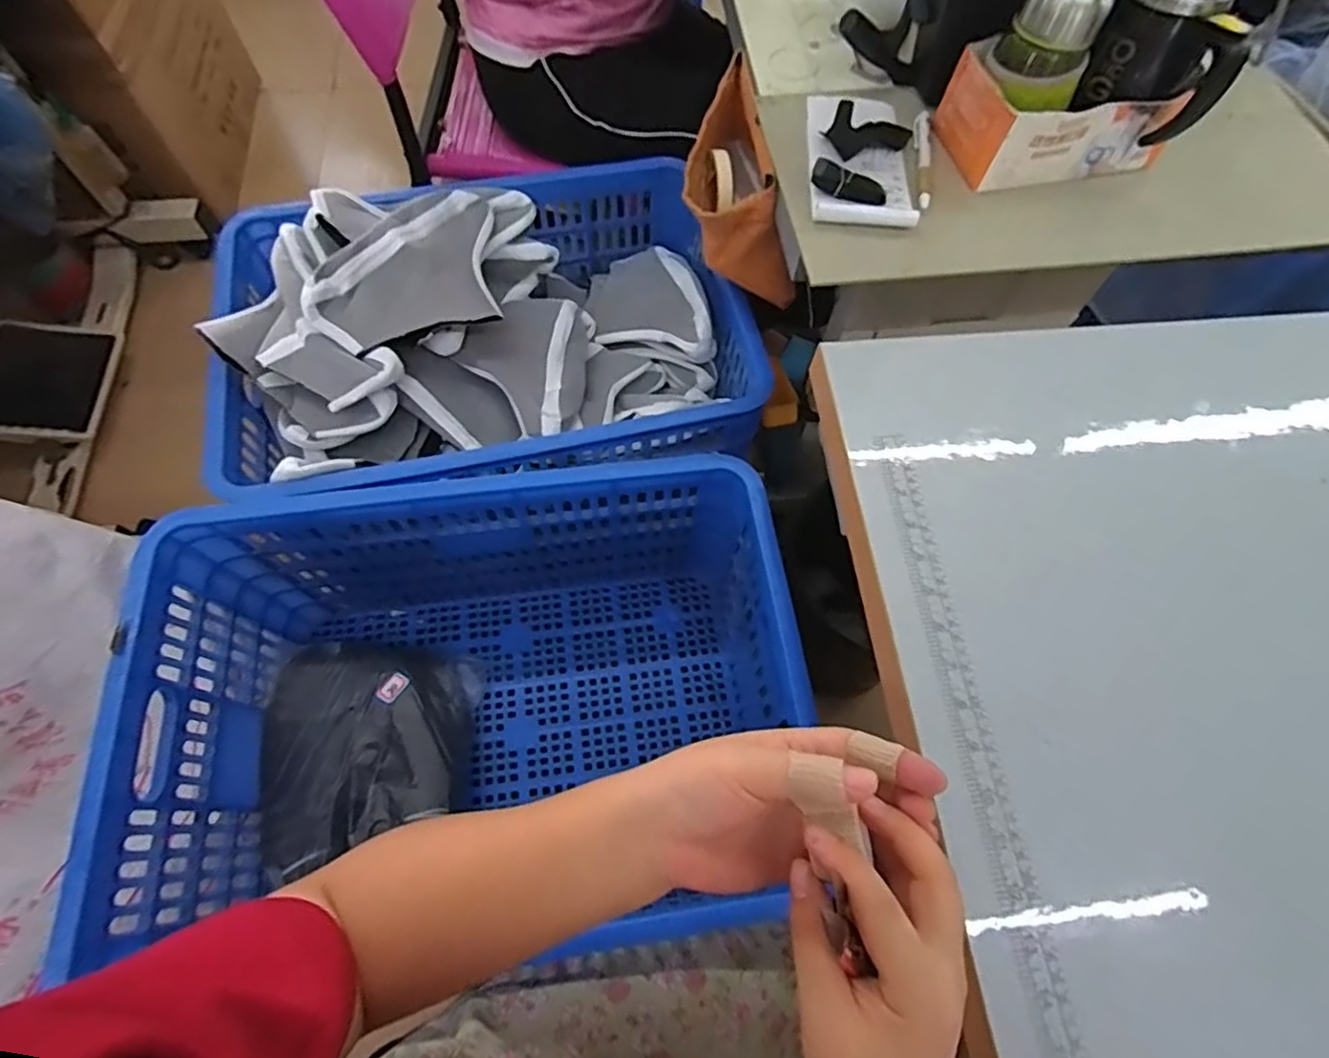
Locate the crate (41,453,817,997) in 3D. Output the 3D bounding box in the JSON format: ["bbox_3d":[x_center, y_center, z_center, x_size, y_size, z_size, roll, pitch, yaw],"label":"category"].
[{"bbox_3d":[-0.176,0.186,0.693,0.602,0.296,0.406,-11,67,-7],"label":"crate"}]

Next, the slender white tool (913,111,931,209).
[{"bbox_3d":[0.239,-0.342,0.590,0.014,0.008,0.133,8,66,2],"label":"slender white tool"}]

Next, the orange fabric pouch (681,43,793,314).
[{"bbox_3d":[0.073,-0.370,0.699,0.101,0.141,0.224,-9,66,-6],"label":"orange fabric pouch"}]

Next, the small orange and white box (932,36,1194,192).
[{"bbox_3d":[0.358,-0.378,0.580,0.191,0.069,0.106,-11,67,-7],"label":"small orange and white box"}]

